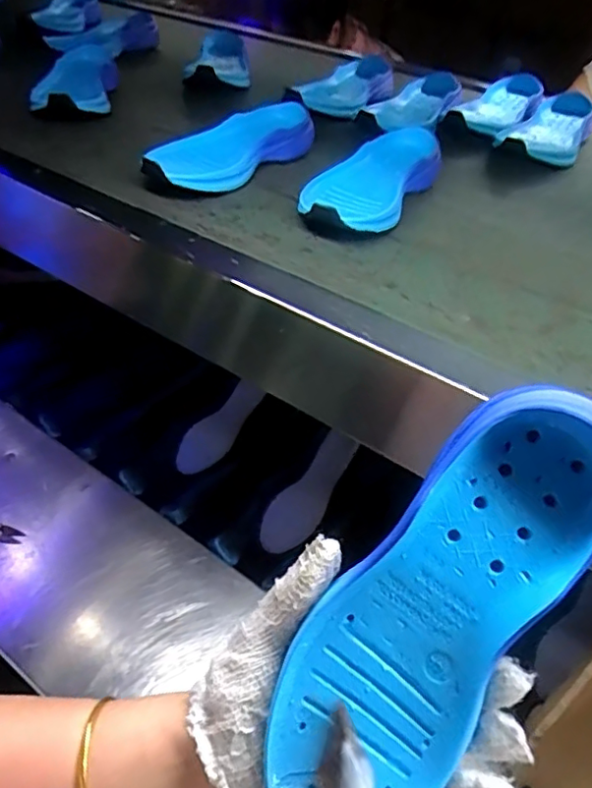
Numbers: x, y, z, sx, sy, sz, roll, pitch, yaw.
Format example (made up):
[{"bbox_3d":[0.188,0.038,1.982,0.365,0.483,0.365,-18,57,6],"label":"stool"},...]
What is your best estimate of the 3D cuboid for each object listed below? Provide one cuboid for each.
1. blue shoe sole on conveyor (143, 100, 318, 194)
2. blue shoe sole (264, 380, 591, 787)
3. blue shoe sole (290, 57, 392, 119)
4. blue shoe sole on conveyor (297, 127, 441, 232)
[{"bbox_3d":[-0.071,-0.268,0.619,0.083,0.042,0.211,27,45,22],"label":"blue shoe sole on conveyor"},{"bbox_3d":[0.059,0.104,0.265,0.078,0.237,0.032,37,9,30],"label":"blue shoe sole"},{"bbox_3d":[0.075,-0.442,0.832,0.094,0.035,0.250,21,43,15],"label":"blue shoe sole"},{"bbox_3d":[0.077,-0.214,0.580,0.092,0.043,0.241,22,43,16],"label":"blue shoe sole on conveyor"}]

